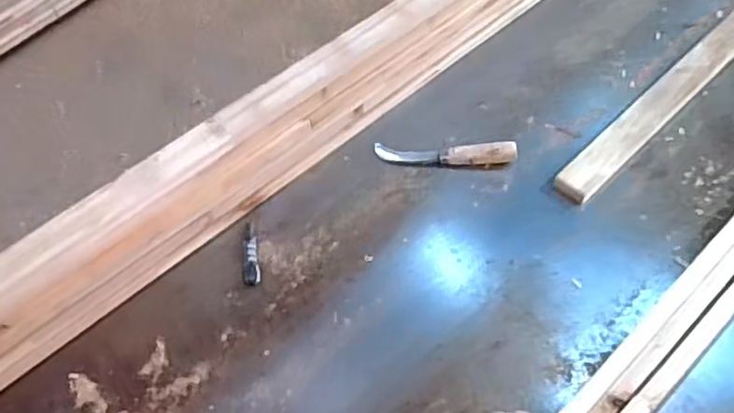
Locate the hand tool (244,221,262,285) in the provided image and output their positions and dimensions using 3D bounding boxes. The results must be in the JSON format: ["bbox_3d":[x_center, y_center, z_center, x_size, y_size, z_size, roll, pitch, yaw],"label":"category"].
[{"bbox_3d":[-0.135,0.054,0.758,0.019,0.012,0.082,-7,55,-1],"label":"hand tool"}]

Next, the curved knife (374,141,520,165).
[{"bbox_3d":[0.099,-0.064,0.821,0.178,0.031,0.027,0,54,19],"label":"curved knife"}]

